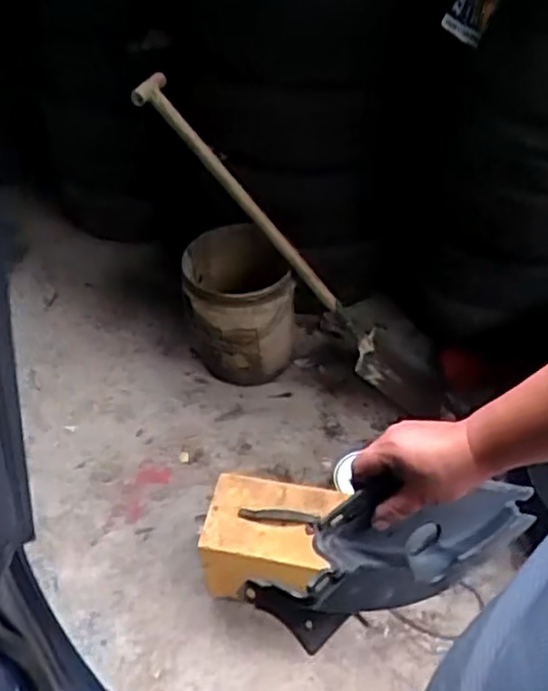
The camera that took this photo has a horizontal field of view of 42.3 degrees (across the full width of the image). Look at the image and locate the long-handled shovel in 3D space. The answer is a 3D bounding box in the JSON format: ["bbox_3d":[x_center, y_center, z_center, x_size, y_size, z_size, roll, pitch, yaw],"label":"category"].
[{"bbox_3d":[0.078,-0.225,1.826,0.162,1.124,0.289,-25,35,31],"label":"long-handled shovel"}]

